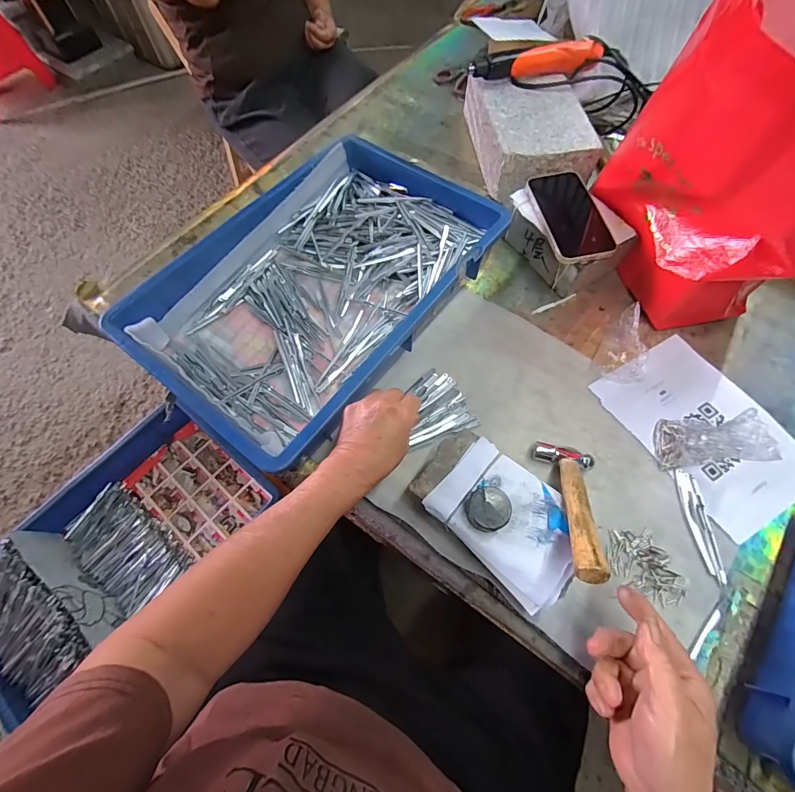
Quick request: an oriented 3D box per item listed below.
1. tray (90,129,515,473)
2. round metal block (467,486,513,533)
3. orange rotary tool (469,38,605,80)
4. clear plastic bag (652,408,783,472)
[{"bbox_3d":[-0.093,-0.141,0.500,0.283,0.083,0.423,35,71,16],"label":"tray"},{"bbox_3d":[0.083,0.105,0.359,0.038,0.019,0.038,0,65,1],"label":"round metal block"},{"bbox_3d":[0.210,-0.511,0.597,0.211,0.040,0.038,-13,66,-5],"label":"orange rotary tool"},{"bbox_3d":[0.325,0.043,0.408,0.077,0.064,0.058,2,66,3],"label":"clear plastic bag"}]

